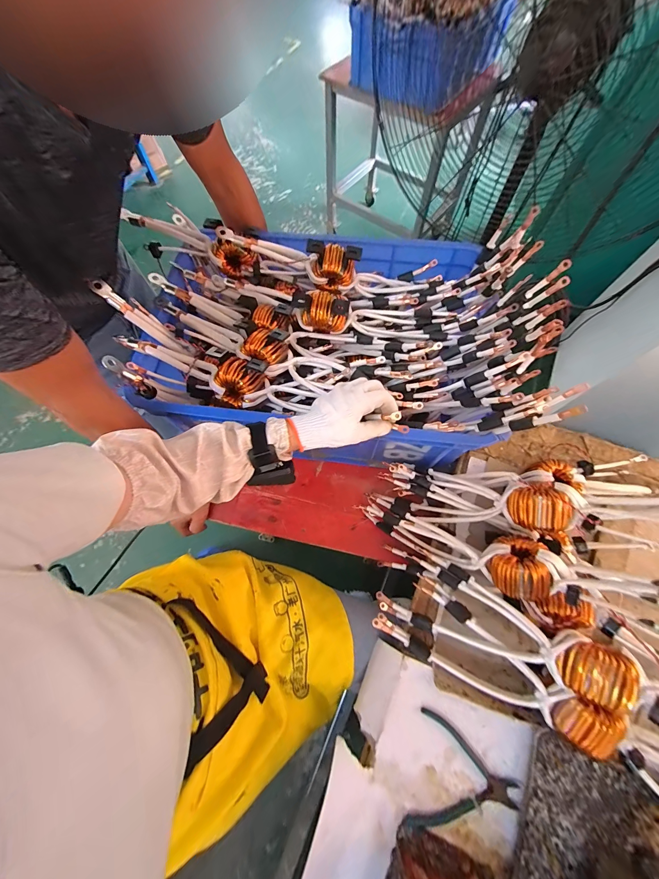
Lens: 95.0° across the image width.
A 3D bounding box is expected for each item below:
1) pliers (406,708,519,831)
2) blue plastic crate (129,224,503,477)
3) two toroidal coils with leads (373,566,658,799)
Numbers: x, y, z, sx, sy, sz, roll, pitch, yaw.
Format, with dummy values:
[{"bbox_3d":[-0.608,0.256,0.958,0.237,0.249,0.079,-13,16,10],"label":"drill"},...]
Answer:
[{"bbox_3d":[0.176,0.456,0.402,0.127,0.019,0.124,17,70,6],"label":"pliers"},{"bbox_3d":[-0.030,-0.185,0.585,0.613,0.180,0.410,5,69,2],"label":"blue plastic crate"},{"bbox_3d":[0.315,0.321,0.410,0.505,0.153,0.152,19,70,20],"label":"two toroidal coils with leads"}]

